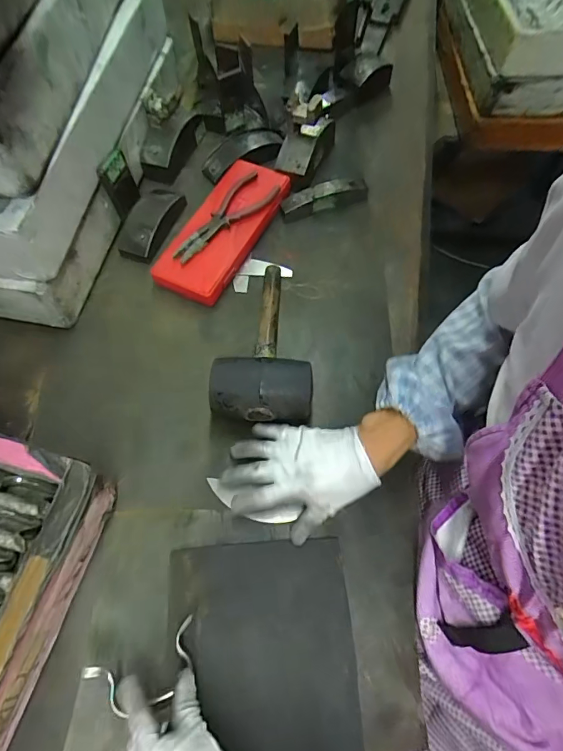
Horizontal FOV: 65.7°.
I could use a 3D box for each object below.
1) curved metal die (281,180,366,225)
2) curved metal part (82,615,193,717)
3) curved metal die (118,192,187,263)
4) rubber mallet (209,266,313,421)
[{"bbox_3d":[0.068,-0.274,0.668,0.139,0.039,0.033,-18,65,-6],"label":"curved metal die"},{"bbox_3d":[-0.124,0.266,0.394,0.097,0.026,0.057,-14,63,-11],"label":"curved metal part"},{"bbox_3d":[-0.196,-0.232,0.654,0.053,0.037,0.133,14,65,9],"label":"curved metal die"},{"bbox_3d":[-0.021,-0.055,0.546,0.112,0.068,0.239,0,63,2],"label":"rubber mallet"}]

